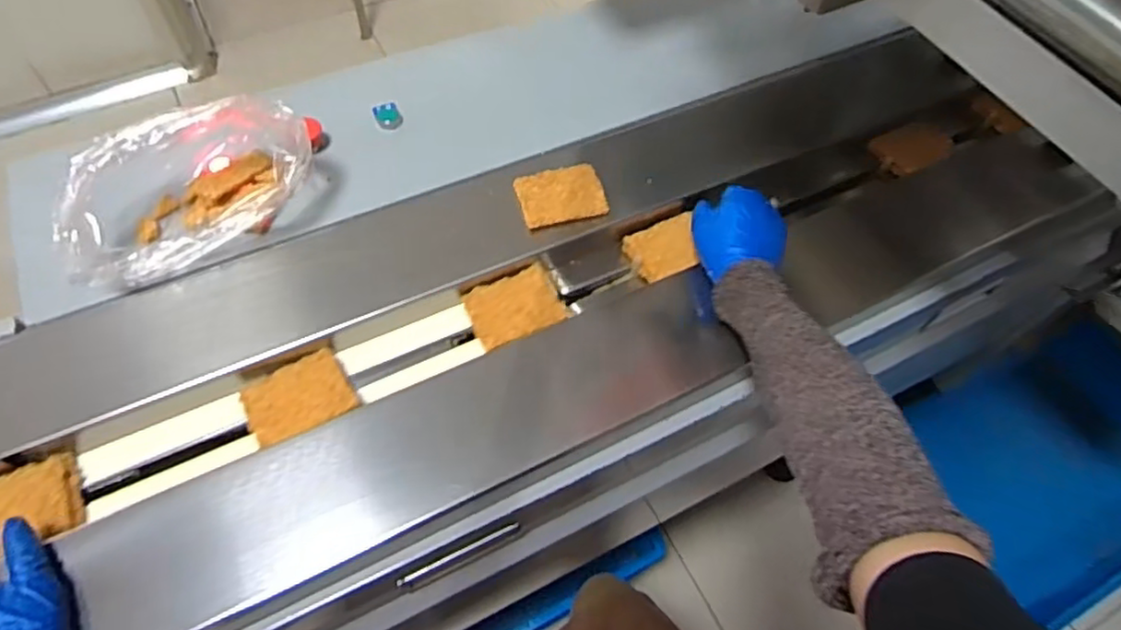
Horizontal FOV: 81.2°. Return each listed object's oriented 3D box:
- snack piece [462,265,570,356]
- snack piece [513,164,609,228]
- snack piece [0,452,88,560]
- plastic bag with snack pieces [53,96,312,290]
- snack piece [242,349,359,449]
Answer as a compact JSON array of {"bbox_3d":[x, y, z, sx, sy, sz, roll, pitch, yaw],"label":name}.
[{"bbox_3d":[-0.045,-0.009,0.658,0.092,0.011,0.072,-20,62,-15],"label":"snack piece"},{"bbox_3d":[0.000,-0.129,0.697,0.090,0.007,0.072,-12,60,-12],"label":"snack piece"},{"bbox_3d":[-0.447,0.159,0.533,0.090,0.019,0.066,-23,63,-17],"label":"snack piece"},{"bbox_3d":[-0.391,-0.130,0.667,0.241,0.115,0.154,-39,68,-23],"label":"plastic bag with snack pieces"},{"bbox_3d":[-0.239,0.075,0.597,0.089,0.013,0.066,-28,64,-19],"label":"snack piece"}]

